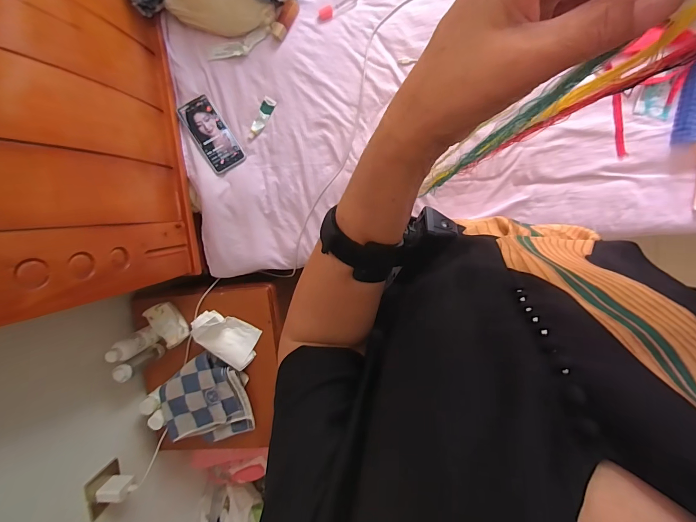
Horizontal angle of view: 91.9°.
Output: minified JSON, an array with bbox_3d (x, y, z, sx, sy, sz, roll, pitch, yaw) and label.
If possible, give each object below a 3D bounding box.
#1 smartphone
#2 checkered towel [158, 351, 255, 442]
[{"bbox_3d":[-0.301,-0.280,0.742,0.075,0.008,0.168,-33,95,-12],"label":"smartphone"},{"bbox_3d":[-0.349,0.352,0.833,0.192,0.038,0.221,-23,99,-9],"label":"checkered towel"}]

